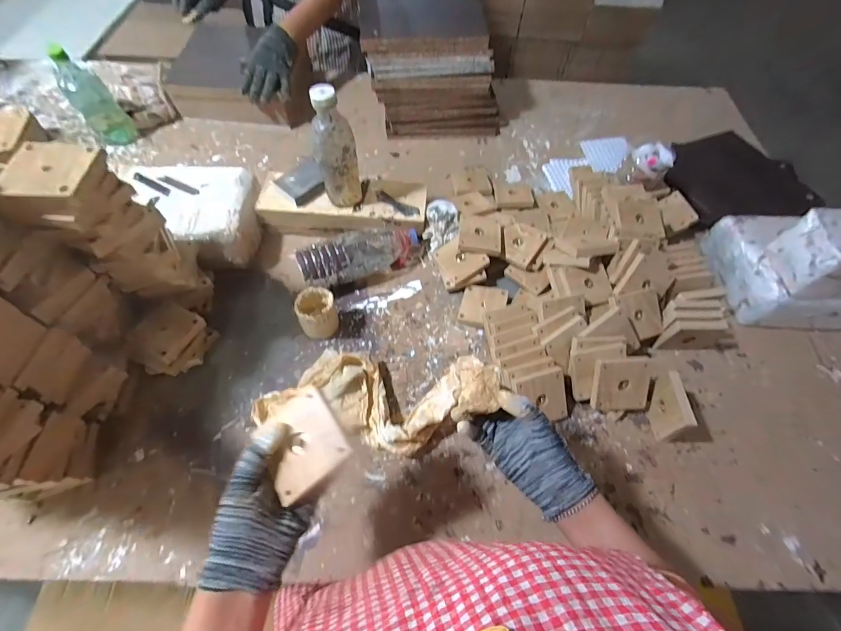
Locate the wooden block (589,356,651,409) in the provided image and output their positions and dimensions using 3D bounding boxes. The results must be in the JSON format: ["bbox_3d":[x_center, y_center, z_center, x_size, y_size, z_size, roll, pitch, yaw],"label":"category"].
[{"bbox_3d":[0.318,0.110,0.595,0.093,0.090,0.013,-3,17,-8],"label":"wooden block"}]

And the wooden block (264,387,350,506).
[{"bbox_3d":[-0.117,0.123,0.368,0.077,0.010,0.082,-38,75,-4],"label":"wooden block"}]

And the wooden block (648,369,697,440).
[{"bbox_3d":[0.385,0.141,0.588,0.014,0.088,0.091,8,59,2],"label":"wooden block"}]

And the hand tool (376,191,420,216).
[{"bbox_3d":[-0.049,-0.228,0.773,0.100,0.006,0.031,30,62,14],"label":"hand tool"}]

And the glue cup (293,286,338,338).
[{"bbox_3d":[-0.178,-0.002,0.660,0.064,0.064,0.079,-20,62,-14],"label":"glue cup"}]

